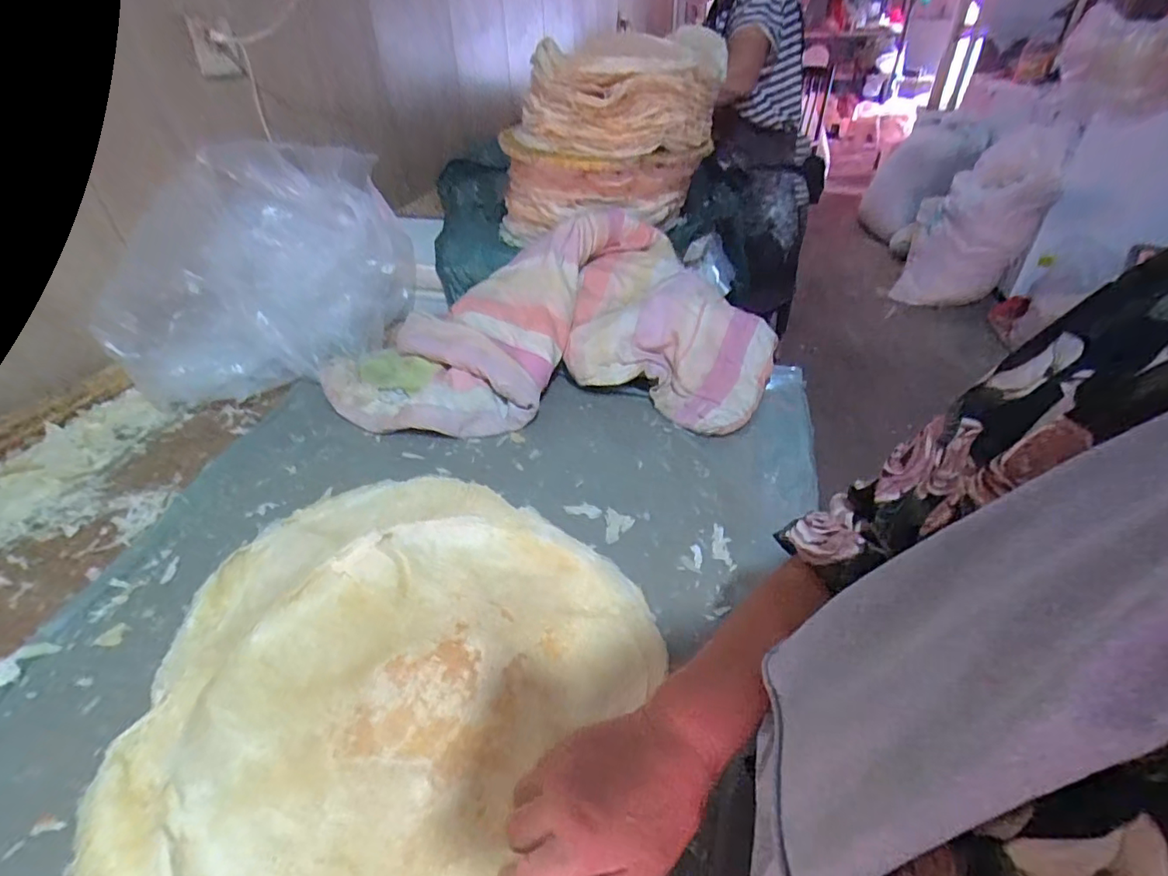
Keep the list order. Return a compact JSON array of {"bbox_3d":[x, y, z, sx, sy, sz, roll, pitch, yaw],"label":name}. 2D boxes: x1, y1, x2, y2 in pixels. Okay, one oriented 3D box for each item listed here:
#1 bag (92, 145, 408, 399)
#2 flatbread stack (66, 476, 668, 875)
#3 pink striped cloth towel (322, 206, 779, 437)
[{"bbox_3d":[-0.523,-0.293,0.940,0.316,0.292,0.456,4,38,7],"label":"bag"},{"bbox_3d":[-0.174,0.206,0.459,0.474,0.070,0.444,17,42,23],"label":"flatbread stack"},{"bbox_3d":[-0.051,-0.205,0.911,0.699,0.166,0.444,0,38,3],"label":"pink striped cloth towel"}]

